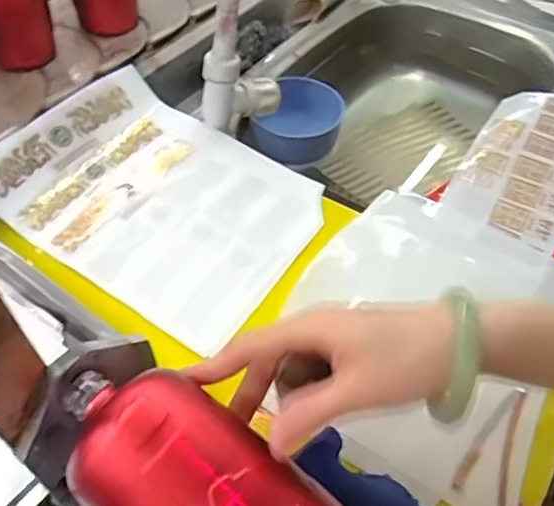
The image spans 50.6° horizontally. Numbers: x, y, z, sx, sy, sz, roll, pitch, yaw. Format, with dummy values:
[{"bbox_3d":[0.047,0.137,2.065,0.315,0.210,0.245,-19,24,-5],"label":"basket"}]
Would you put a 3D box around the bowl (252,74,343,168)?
[{"bbox_3d":[0.026,-0.149,0.677,0.096,0.049,0.103,15,54,8],"label":"bowl"}]

